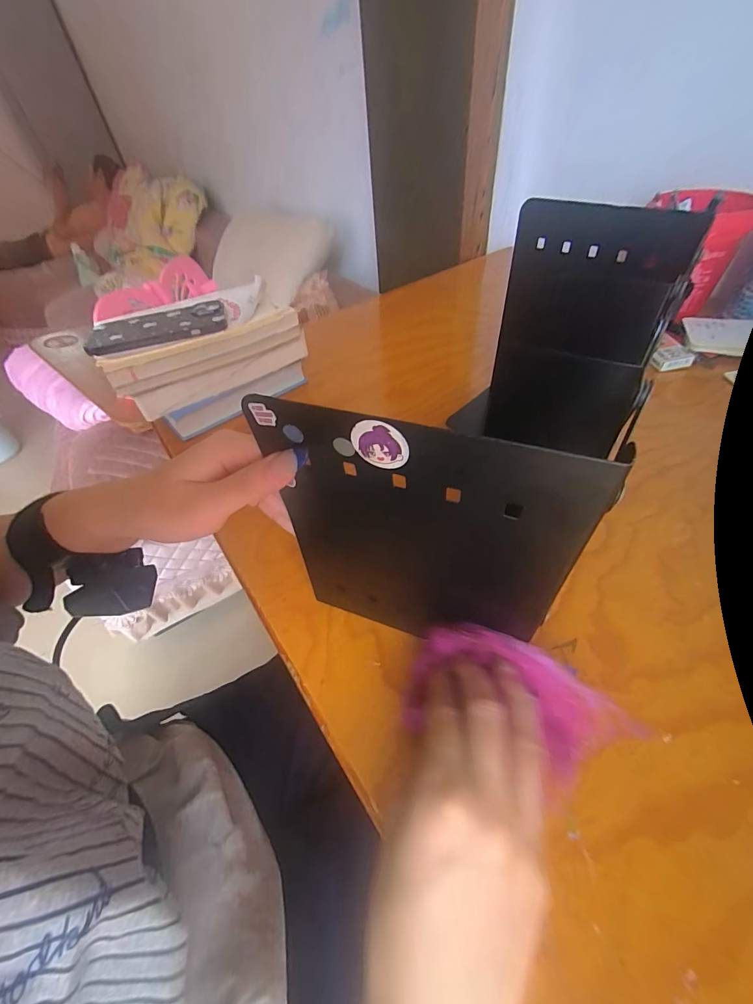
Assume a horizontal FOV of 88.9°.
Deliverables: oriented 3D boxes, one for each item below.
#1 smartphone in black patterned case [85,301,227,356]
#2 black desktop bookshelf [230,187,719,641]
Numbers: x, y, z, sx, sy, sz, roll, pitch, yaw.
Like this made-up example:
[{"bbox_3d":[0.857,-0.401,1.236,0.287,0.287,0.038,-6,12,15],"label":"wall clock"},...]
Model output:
[{"bbox_3d":[-0.242,-0.196,0.430,0.141,0.013,0.080,-22,49,-13],"label":"smartphone in black patterned case"},{"bbox_3d":[0.101,-0.075,0.287,0.141,0.181,0.339,22,56,25],"label":"black desktop bookshelf"}]

